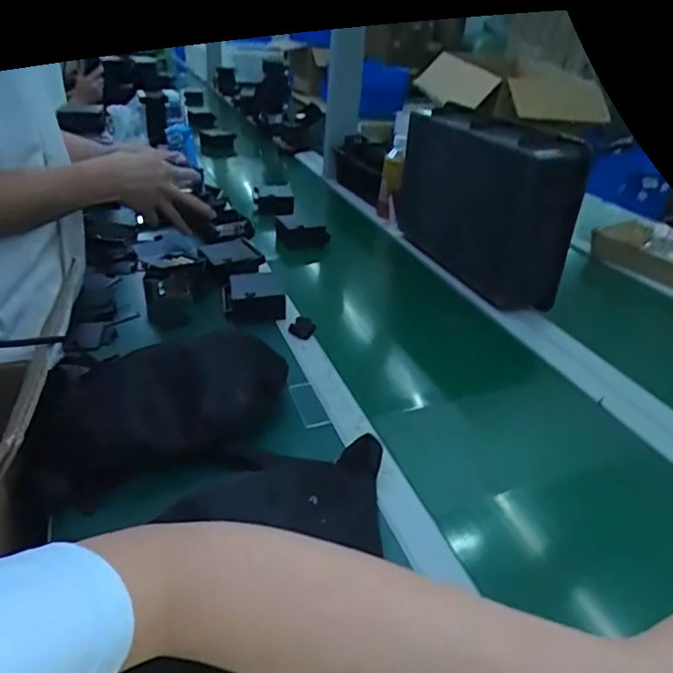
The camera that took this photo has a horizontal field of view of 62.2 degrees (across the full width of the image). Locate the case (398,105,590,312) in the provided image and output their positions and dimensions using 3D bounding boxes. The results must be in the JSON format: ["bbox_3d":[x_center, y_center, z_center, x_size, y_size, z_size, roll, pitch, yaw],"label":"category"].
[{"bbox_3d":[0.265,-0.267,1.073,0.136,0.288,0.471,-5,32,-15],"label":"case"}]

